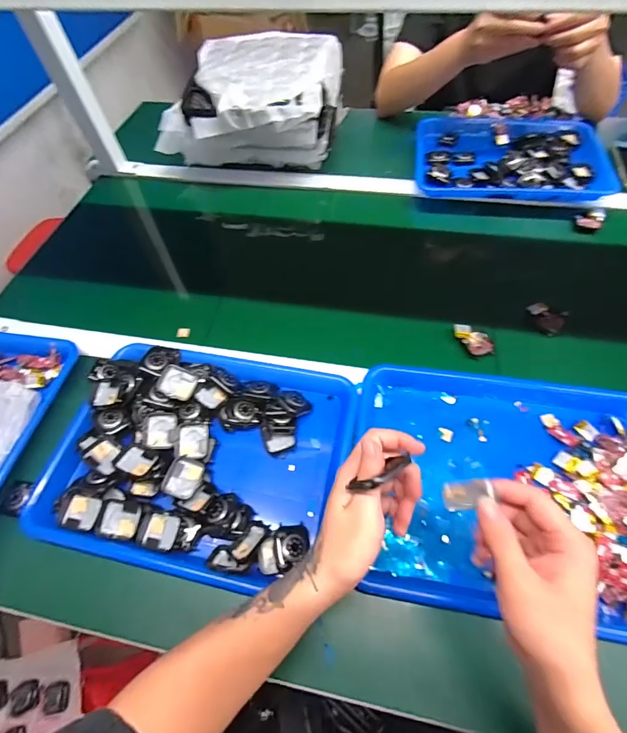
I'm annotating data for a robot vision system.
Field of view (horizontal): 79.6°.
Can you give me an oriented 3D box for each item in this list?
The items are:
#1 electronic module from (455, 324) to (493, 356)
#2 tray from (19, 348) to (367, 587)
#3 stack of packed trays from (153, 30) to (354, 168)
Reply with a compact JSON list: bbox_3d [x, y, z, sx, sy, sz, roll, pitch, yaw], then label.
[{"bbox_3d":[0.222,-0.039,0.520,0.037,0.011,0.055,-27,61,-13],"label":"electronic module"},{"bbox_3d":[-0.130,0.097,0.442,0.330,0.043,0.258,10,60,9],"label":"tray"},{"bbox_3d":[-0.114,-0.529,0.769,0.331,0.142,0.286,8,59,8],"label":"stack of packed trays"}]

